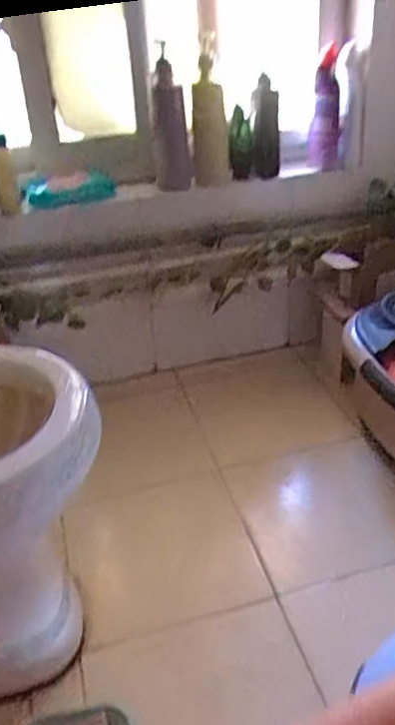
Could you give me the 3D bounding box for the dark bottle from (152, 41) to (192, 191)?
[{"bbox_3d":[-0.061,-0.513,1.409,0.077,0.281,0.069,-5,33,1],"label":"dark bottle"}]

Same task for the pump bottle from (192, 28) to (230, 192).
[{"bbox_3d":[0.024,-0.536,1.400,0.077,0.287,0.090,-3,33,4],"label":"pump bottle"}]

